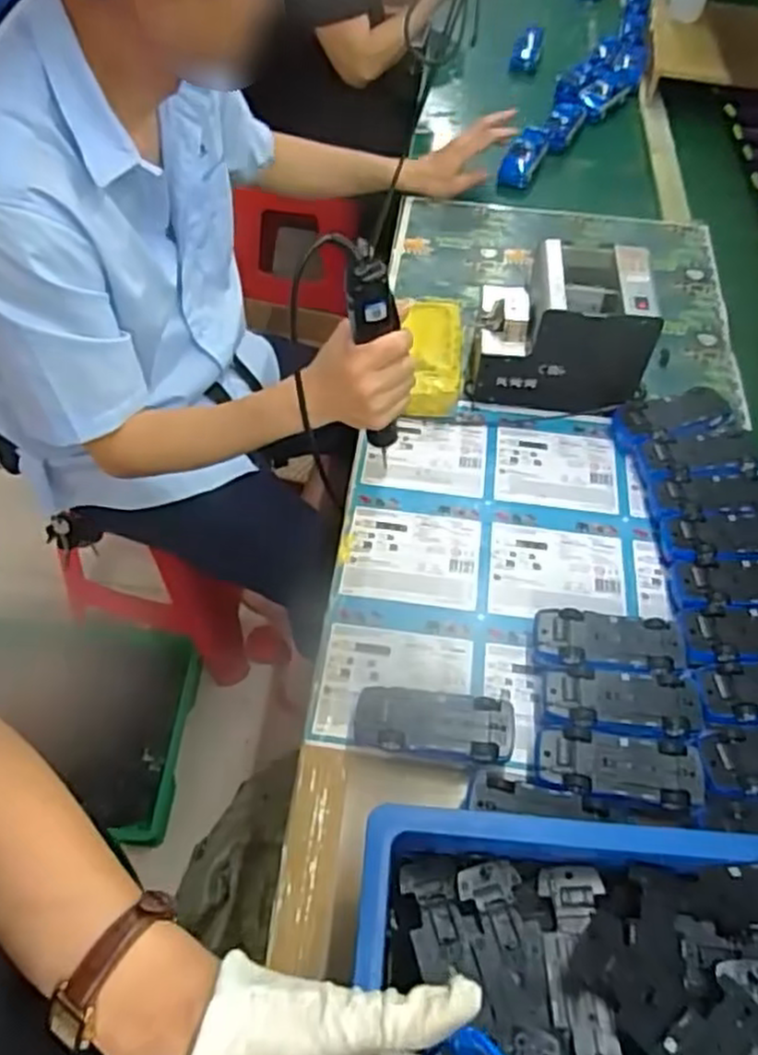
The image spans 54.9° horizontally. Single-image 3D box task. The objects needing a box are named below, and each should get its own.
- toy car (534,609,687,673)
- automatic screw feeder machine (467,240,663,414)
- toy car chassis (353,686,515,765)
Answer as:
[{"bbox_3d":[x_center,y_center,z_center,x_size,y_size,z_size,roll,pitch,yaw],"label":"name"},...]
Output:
[{"bbox_3d":[0.201,0.109,0.649,0.126,0.042,0.054,6,56,2],"label":"toy car"},{"bbox_3d":[0.203,-0.221,0.824,0.182,0.148,0.136,8,56,4],"label":"automatic screw feeder machine"},{"bbox_3d":[0.044,0.167,0.603,0.127,0.047,0.053,6,56,3],"label":"toy car chassis"}]

